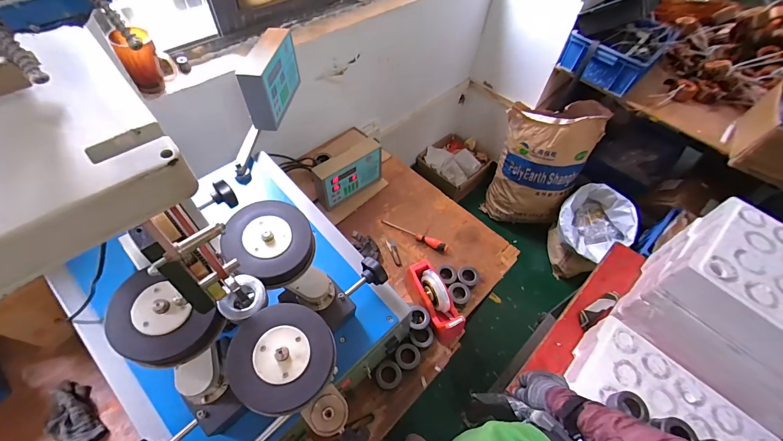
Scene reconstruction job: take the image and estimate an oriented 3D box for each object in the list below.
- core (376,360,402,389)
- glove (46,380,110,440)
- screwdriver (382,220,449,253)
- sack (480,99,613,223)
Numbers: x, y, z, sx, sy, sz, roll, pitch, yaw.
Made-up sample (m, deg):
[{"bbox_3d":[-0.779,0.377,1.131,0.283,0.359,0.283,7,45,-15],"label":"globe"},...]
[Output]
[{"bbox_3d":[-0.007,0.372,0.815,0.061,0.041,0.059,2,55,-3],"label":"core"},{"bbox_3d":[-0.687,0.420,0.726,0.081,0.041,0.157,-36,65,-25],"label":"glove"},{"bbox_3d":[0.073,0.039,1.047,0.222,0.032,0.030,27,57,14],"label":"screwdriver"},{"bbox_3d":[0.696,-0.249,1.682,0.405,0.628,0.230,22,56,11],"label":"sack"}]

